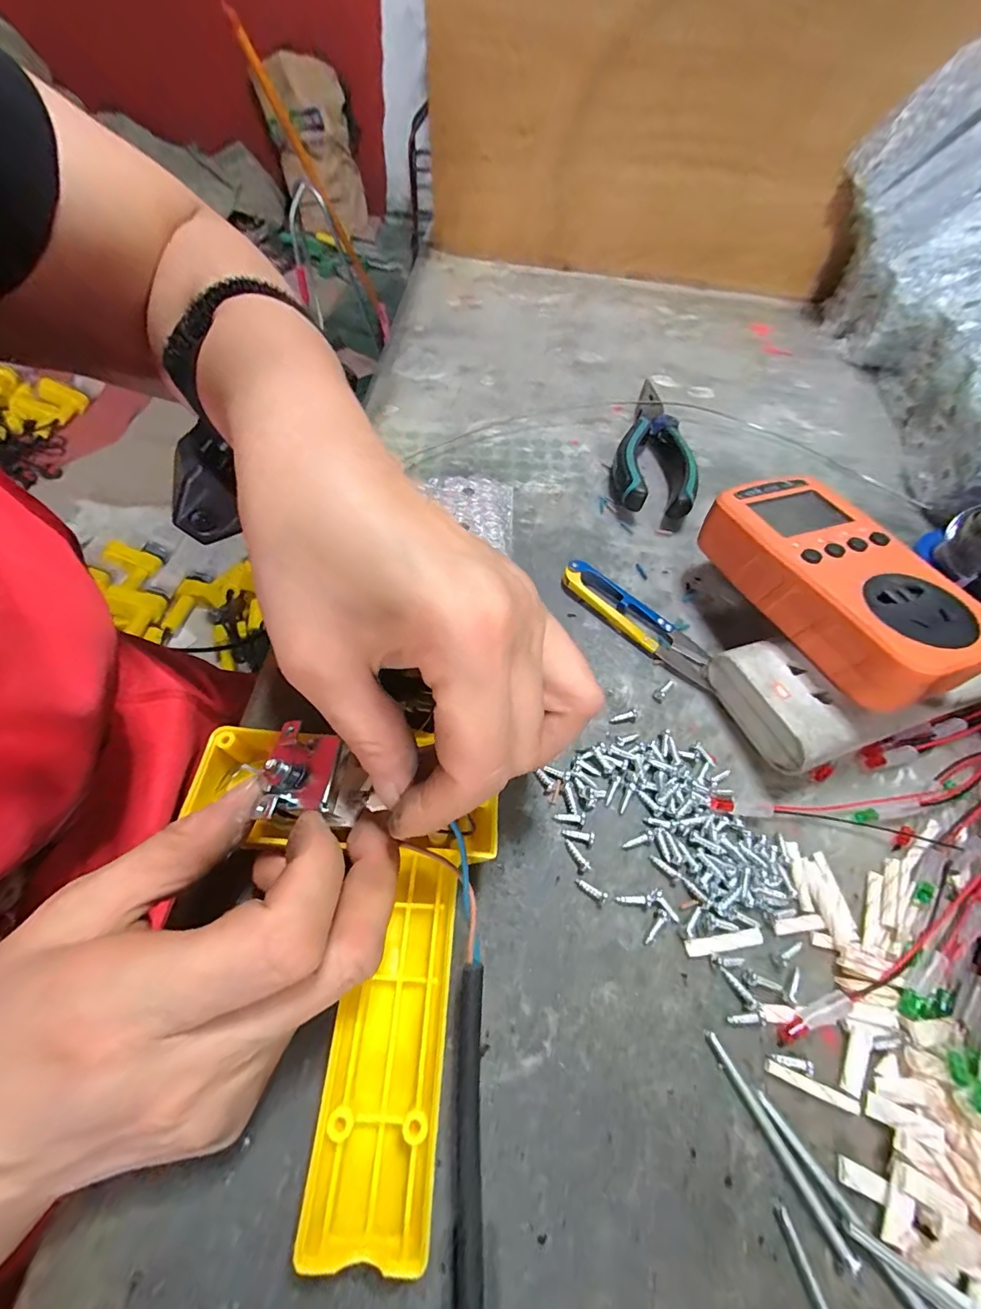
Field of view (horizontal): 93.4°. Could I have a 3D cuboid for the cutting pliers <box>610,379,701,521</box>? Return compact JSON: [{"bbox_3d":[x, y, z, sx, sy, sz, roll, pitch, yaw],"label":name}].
[{"bbox_3d":[0.117,-0.148,0.327,0.051,0.022,0.134,14,59,4],"label":"cutting pliers"}]

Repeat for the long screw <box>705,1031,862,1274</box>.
[{"bbox_3d":[0.094,0.159,0.151,0.004,0.006,0.062,-23,63,-17],"label":"long screw"}]

